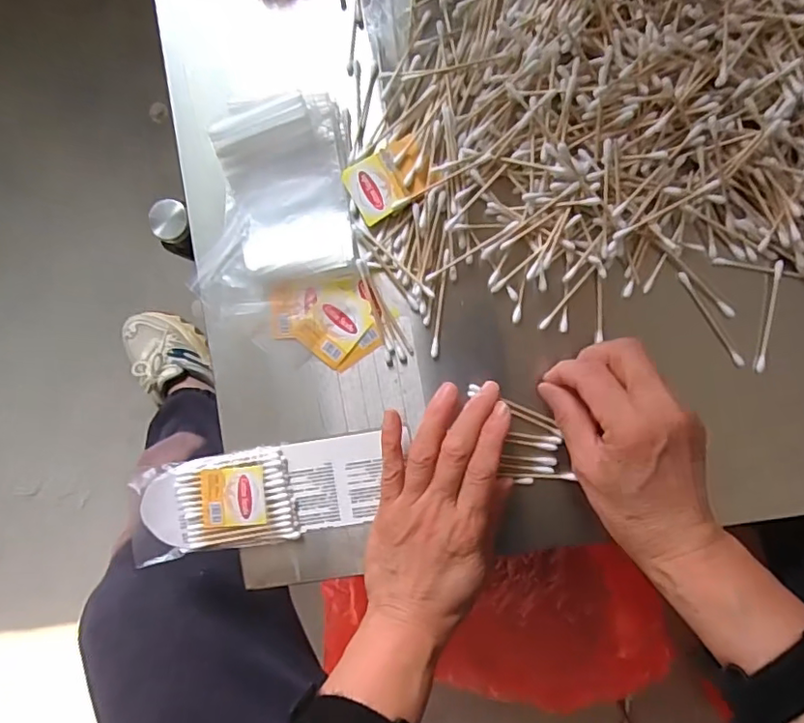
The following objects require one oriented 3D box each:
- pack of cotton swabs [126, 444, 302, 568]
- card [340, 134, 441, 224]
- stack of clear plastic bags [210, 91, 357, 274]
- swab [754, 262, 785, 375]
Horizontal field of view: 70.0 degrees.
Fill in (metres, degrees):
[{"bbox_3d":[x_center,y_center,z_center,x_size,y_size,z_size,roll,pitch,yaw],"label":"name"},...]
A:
[{"bbox_3d":[-0.130,0.097,0.393,0.109,0.016,0.064,-9,88,4],"label":"pack of cotton swabs"},{"bbox_3d":[-0.008,-0.121,0.380,0.056,0.006,0.041,-29,87,3],"label":"card"},{"bbox_3d":[-0.077,-0.118,0.383,0.081,0.019,0.116,-4,89,4],"label":"stack of clear plastic bags"},{"bbox_3d":[0.236,-0.029,0.368,0.007,0.008,0.071,9,89,4],"label":"swab"}]

